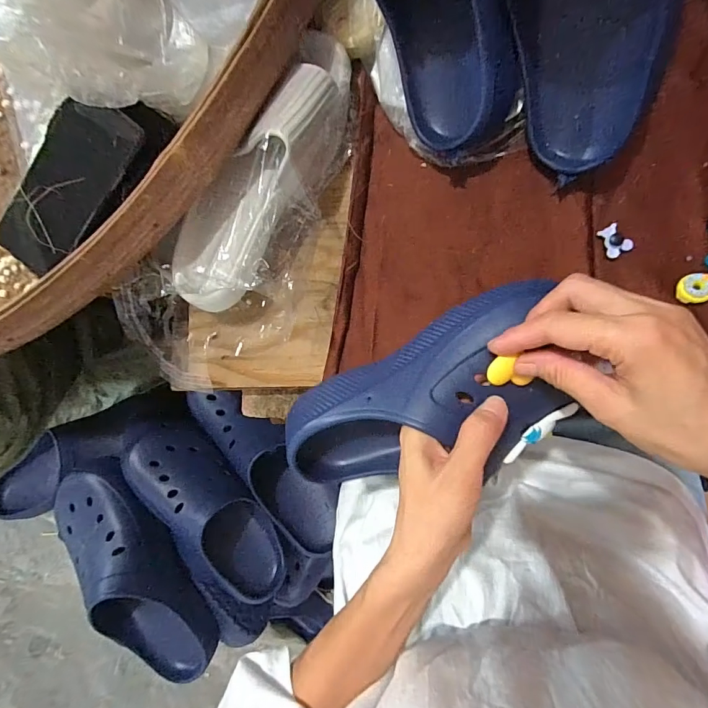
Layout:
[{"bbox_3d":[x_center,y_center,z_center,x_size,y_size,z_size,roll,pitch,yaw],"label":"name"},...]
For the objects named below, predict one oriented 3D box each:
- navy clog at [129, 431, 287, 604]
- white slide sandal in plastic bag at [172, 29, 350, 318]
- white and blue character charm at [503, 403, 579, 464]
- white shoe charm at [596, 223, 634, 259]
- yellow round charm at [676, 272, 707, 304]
[{"bbox_3d":[-0.191,0.212,0.531,0.125,0.089,0.247,-30,105,6],"label":"navy clog"},{"bbox_3d":[-0.070,-0.153,0.373,0.084,0.094,0.256,37,94,13],"label":"white slide sandal in plastic bag"},{"bbox_3d":[0.130,0.055,0.296,0.062,0.010,0.013,-40,81,9],"label":"white and blue character charm"},{"bbox_3d":[0.216,-0.094,0.346,0.019,0.008,0.026,-21,84,12],"label":"white shoe charm"},{"bbox_3d":[0.270,-0.052,0.332,0.025,0.009,0.023,0,89,13],"label":"yellow round charm"}]

